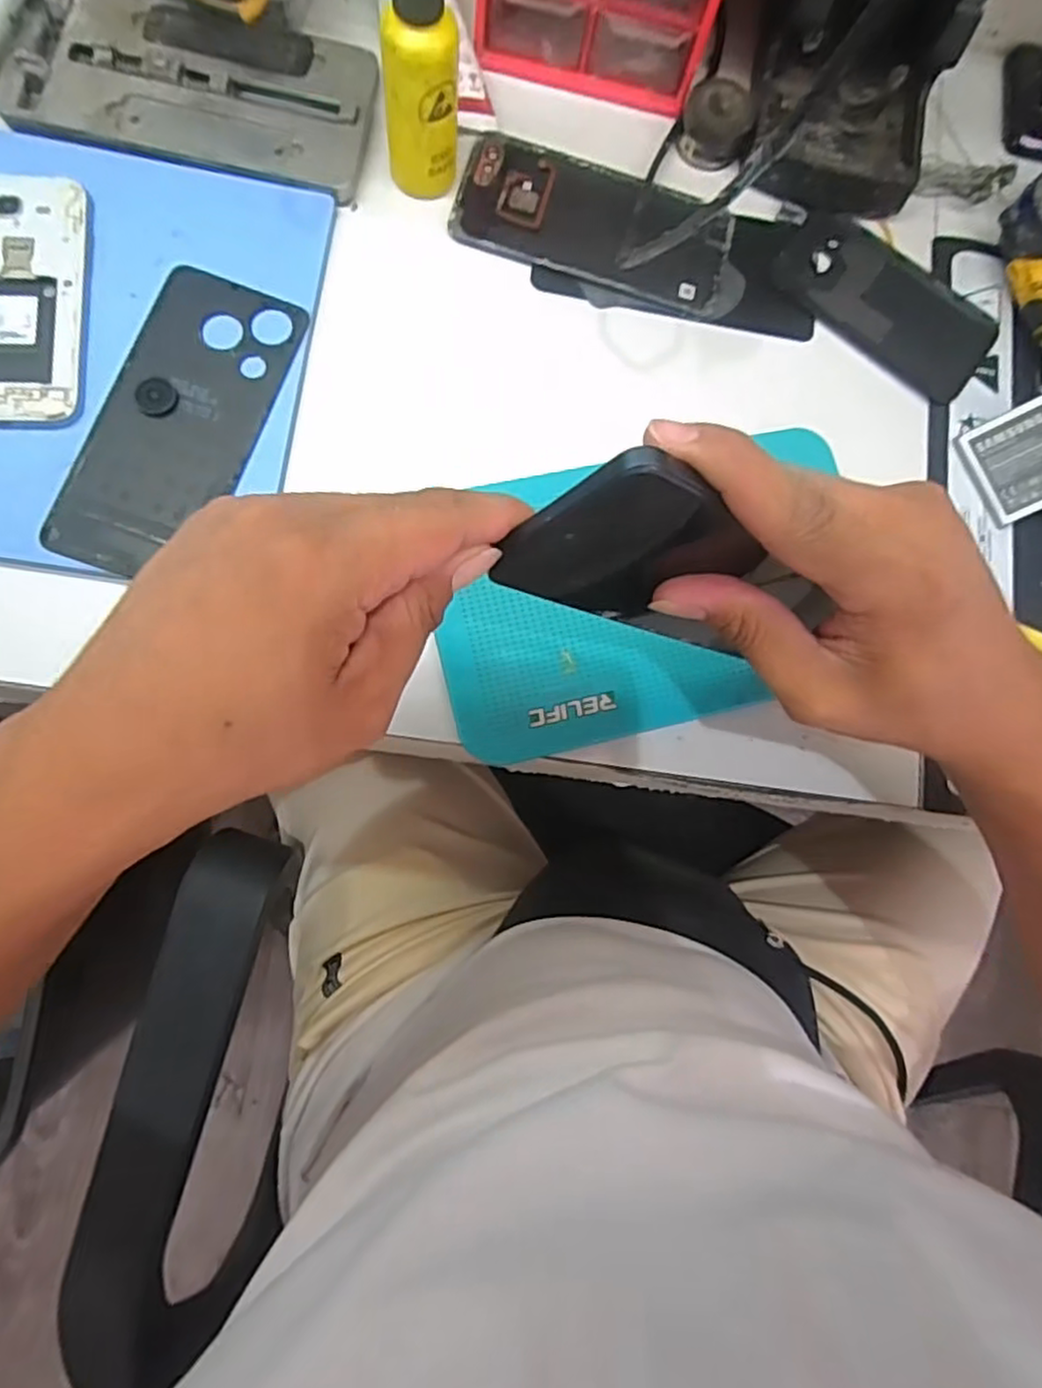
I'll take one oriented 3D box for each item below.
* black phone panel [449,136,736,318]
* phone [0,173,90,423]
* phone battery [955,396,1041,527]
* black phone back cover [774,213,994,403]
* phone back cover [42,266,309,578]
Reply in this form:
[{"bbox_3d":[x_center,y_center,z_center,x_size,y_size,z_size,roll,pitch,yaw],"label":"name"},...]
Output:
[{"bbox_3d":[0.041,-0.262,0.383,0.153,0.008,0.069,15,80,-4],"label":"black phone panel"},{"bbox_3d":[-0.245,-0.191,0.331,0.066,0.006,0.127,0,82,-6],"label":"phone"},{"bbox_3d":[0.275,-0.128,0.375,0.052,0.006,0.056,-26,85,18],"label":"phone battery"},{"bbox_3d":[0.209,-0.224,0.395,0.127,0.008,0.062,40,79,1],"label":"black phone back cover"},{"bbox_3d":[-0.165,-0.132,0.334,0.070,0.005,0.156,19,80,-3],"label":"phone back cover"}]

